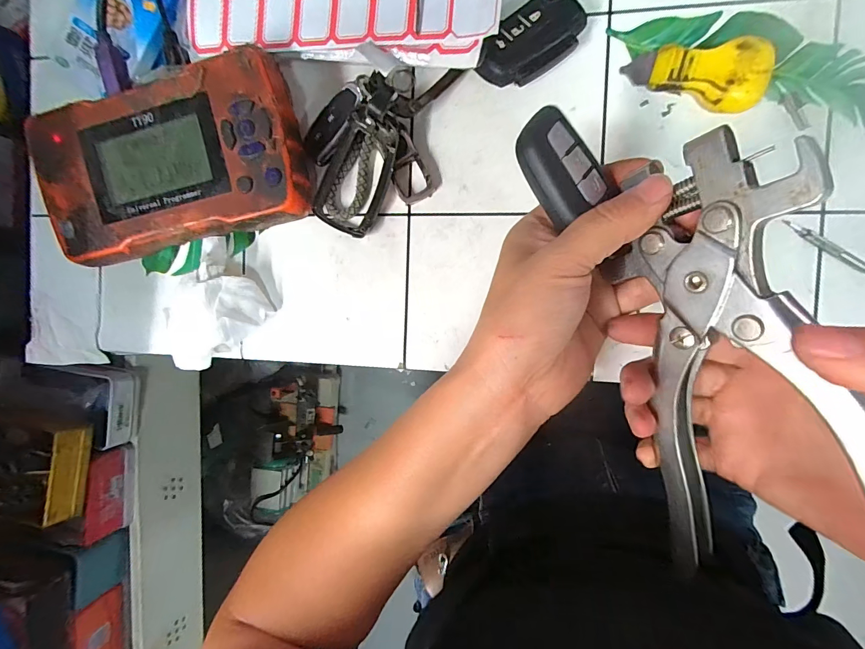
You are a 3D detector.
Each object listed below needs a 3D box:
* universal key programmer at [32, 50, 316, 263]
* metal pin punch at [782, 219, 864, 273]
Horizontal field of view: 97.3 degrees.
[{"bbox_3d":[-0.168,-0.102,0.254,0.177,0.043,0.099,-12,90,9],"label":"universal key programmer"},{"bbox_3d":[0.223,-0.044,0.214,0.051,0.004,0.005,36,97,6],"label":"metal pin punch"}]

